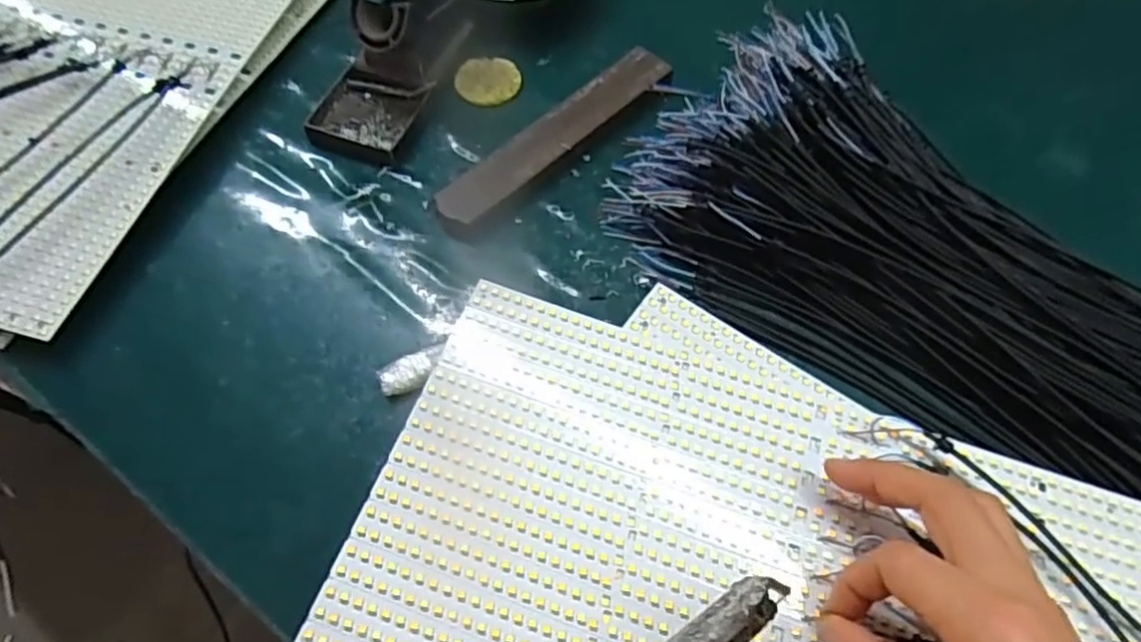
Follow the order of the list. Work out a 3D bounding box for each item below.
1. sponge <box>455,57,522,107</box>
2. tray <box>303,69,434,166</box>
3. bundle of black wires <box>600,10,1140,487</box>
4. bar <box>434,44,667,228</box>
[{"bbox_3d":[-0.060,-0.176,0.497,0.046,0.009,0.042,-3,62,-2],"label":"sponge"},{"bbox_3d":[-0.142,-0.145,0.475,0.068,0.012,0.068,18,63,9],"label":"tray"},{"bbox_3d":[0.266,-0.004,0.372,0.496,0.079,0.189,36,66,16],"label":"bundle of black wires"},{"bbox_3d":[-0.007,-0.127,0.466,0.037,0.019,0.199,41,69,19],"label":"bar"}]

